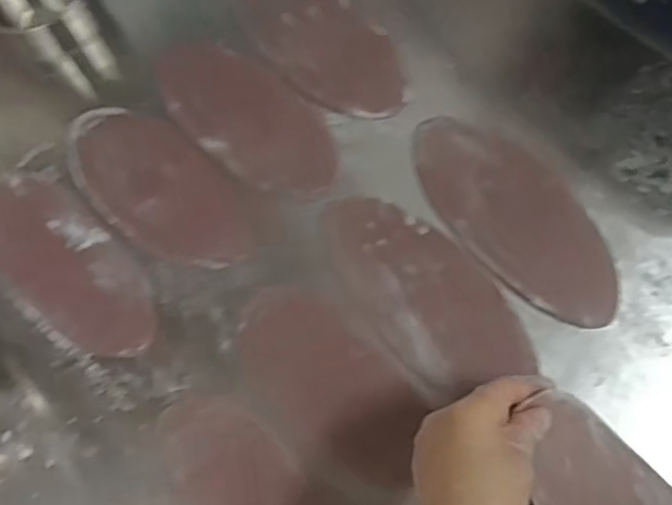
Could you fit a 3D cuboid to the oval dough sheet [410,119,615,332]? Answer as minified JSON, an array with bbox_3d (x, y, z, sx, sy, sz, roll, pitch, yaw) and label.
[{"bbox_3d":[0.142,-0.029,0.534,0.090,0.014,0.204,-41,79,-10],"label":"oval dough sheet"}]

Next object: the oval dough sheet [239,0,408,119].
[{"bbox_3d":[-0.013,-0.179,0.575,0.171,0.008,0.083,40,84,6],"label":"oval dough sheet"}]

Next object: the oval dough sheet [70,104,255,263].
[{"bbox_3d":[-0.143,-0.052,0.540,0.172,0.008,0.088,43,78,10],"label":"oval dough sheet"}]

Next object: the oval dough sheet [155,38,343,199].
[{"bbox_3d":[-0.076,-0.116,0.556,0.178,0.009,0.085,42,78,10],"label":"oval dough sheet"}]

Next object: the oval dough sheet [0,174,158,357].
[{"bbox_3d":[-0.210,0.008,0.520,0.175,0.012,0.077,43,79,10],"label":"oval dough sheet"}]

